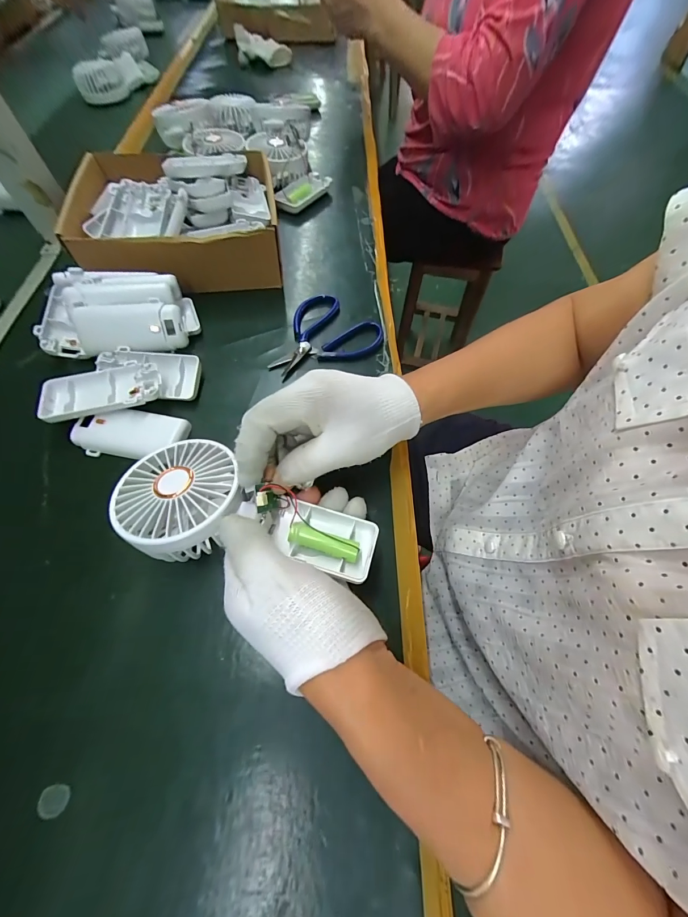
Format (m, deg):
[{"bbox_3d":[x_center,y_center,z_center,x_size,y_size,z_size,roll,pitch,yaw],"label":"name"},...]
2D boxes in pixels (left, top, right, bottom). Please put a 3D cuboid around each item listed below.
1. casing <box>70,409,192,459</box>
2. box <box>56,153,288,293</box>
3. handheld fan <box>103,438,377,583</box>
[{"bbox_3d":[-0.187,-0.022,0.296,0.091,0.019,0.038,4,63,-2],"label":"casing"},{"bbox_3d":[-0.185,-0.273,0.396,0.217,0.070,0.170,-9,63,-6],"label":"box"},{"bbox_3d":[-0.067,0.036,0.236,0.180,0.038,0.085,15,63,0],"label":"handheld fan"}]

